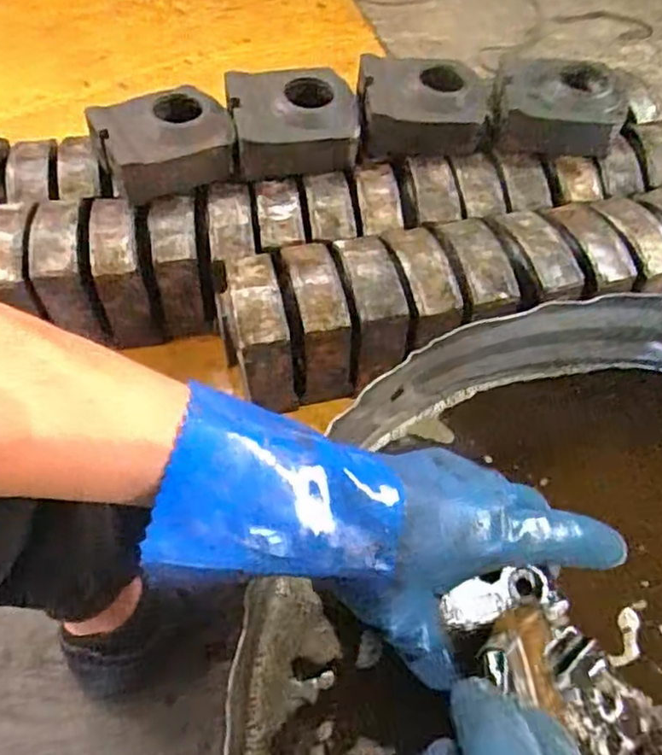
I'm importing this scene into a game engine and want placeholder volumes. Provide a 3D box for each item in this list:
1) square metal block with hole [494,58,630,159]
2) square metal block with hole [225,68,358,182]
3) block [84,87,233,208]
[{"bbox_3d":[0.346,-0.408,1.045,0.187,0.076,0.121,5,53,4],"label":"square metal block with hole"},{"bbox_3d":[-0.054,-0.378,1.025,0.183,0.088,0.135,-7,54,-5],"label":"square metal block with hole"},{"bbox_3d":[-0.244,-0.342,1.010,0.184,0.091,0.141,-17,55,-12],"label":"block"}]

